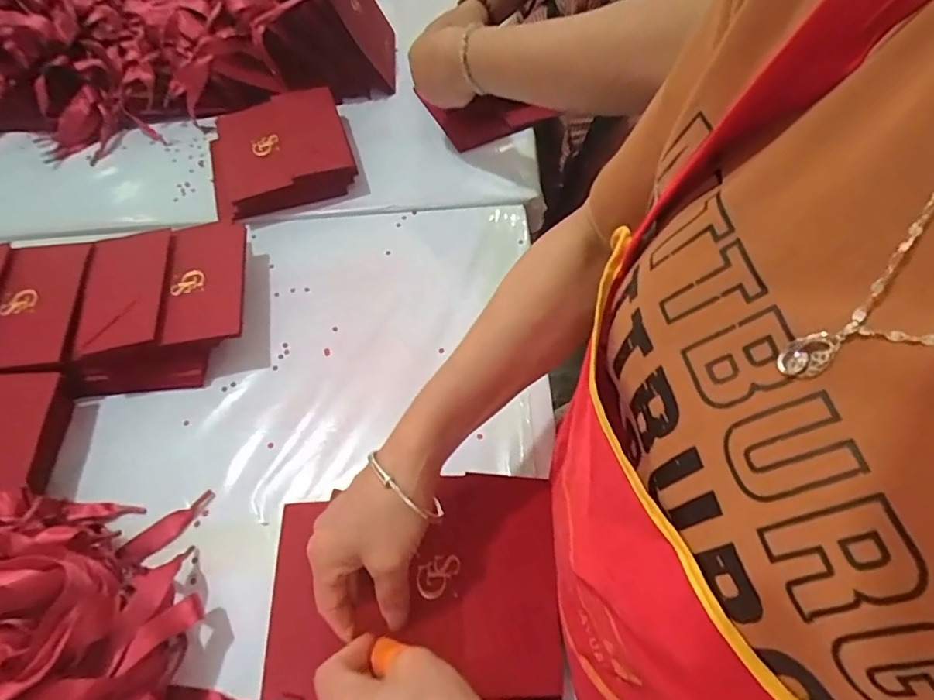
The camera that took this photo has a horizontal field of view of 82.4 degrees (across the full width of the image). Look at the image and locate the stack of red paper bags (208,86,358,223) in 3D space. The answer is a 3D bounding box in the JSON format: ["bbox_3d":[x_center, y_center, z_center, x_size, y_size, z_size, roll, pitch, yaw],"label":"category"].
[{"bbox_3d":[-0.220,-0.228,0.618,0.164,0.046,0.160,-19,60,-7],"label":"stack of red paper bags"}]

